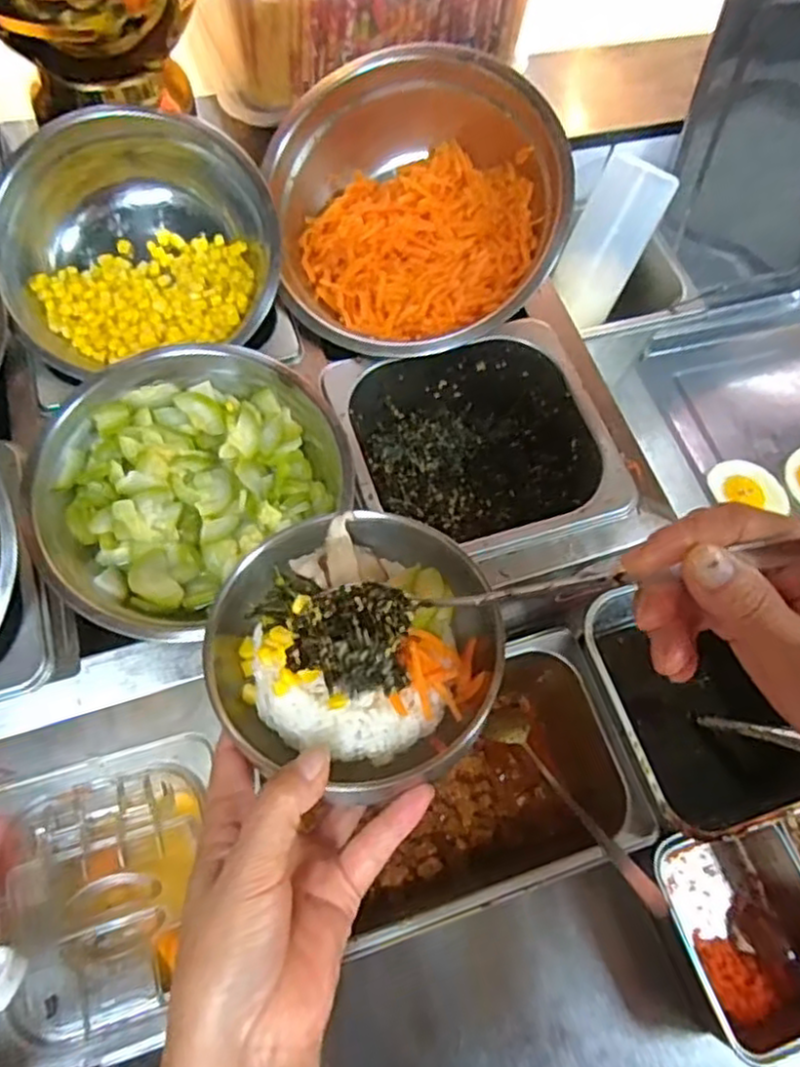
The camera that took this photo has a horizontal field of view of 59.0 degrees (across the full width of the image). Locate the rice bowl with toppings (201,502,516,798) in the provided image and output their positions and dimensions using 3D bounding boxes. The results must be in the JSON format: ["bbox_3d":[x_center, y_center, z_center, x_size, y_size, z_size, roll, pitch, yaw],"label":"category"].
[{"bbox_3d":[-0.019,0.046,0.332,0.140,0.065,0.126,24,65,9],"label":"rice bowl with toppings"}]

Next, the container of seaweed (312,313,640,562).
[{"bbox_3d":[0.050,-0.047,0.497,0.169,0.092,0.158,-16,66,-10],"label":"container of seaweed"}]

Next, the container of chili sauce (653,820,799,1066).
[{"bbox_3d":[0.253,0.294,0.517,0.110,0.066,0.148,-15,65,-10],"label":"container of chili sauce"}]

